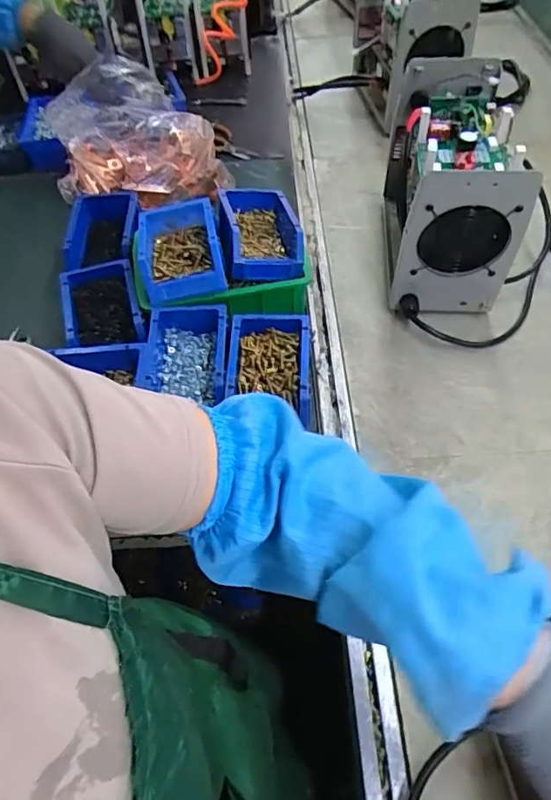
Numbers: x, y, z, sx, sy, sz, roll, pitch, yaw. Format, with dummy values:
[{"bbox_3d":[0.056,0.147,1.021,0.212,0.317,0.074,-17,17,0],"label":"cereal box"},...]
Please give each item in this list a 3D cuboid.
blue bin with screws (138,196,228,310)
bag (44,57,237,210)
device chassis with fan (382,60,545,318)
[{"bbox_3d":[-0.134,-0.216,0.723,0.113,0.047,0.167,-12,55,-4],"label":"blue bin with screws"},{"bbox_3d":[-0.248,-0.455,0.891,0.271,0.162,0.206,-30,58,-16],"label":"bag"},{"bbox_3d":[0.255,-0.307,0.765,0.147,0.244,0.314,3,55,6],"label":"device chassis with fan"}]

